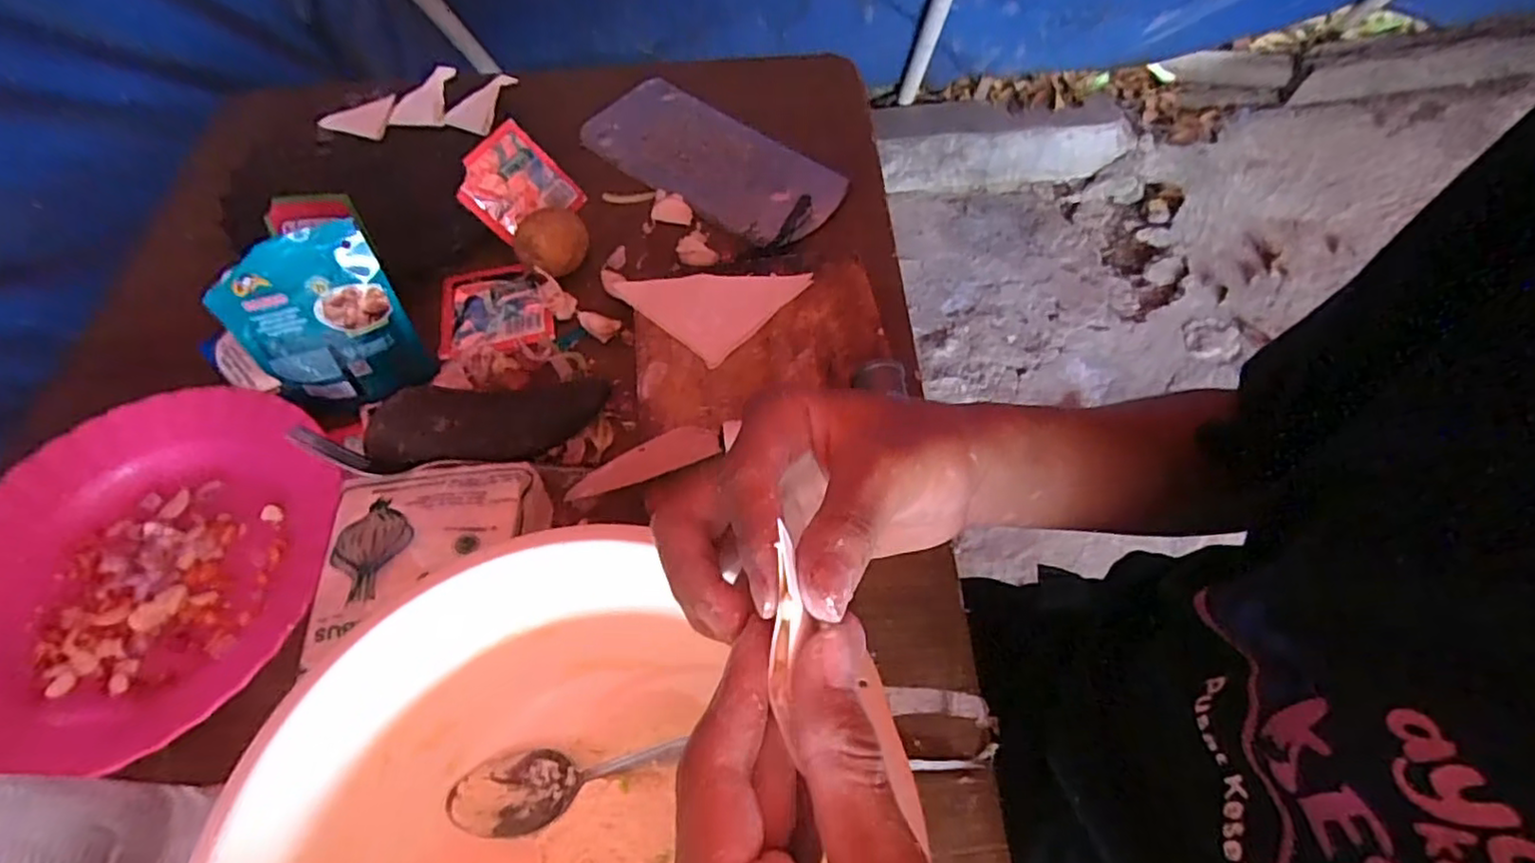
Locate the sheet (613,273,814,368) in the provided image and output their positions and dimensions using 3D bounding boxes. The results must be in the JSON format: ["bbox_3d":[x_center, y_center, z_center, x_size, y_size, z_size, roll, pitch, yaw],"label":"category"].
[{"bbox_3d":[-0.035,-0.099,0.462,0.095,0.010,0.095,40,68,22],"label":"sheet"}]

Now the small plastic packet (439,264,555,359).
[{"bbox_3d":[-0.197,-0.090,0.478,0.076,0.009,0.080,-16,60,-8],"label":"small plastic packet"}]

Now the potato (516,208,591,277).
[{"bbox_3d":[-0.155,-0.137,0.482,0.052,0.040,0.051,-22,61,-11],"label":"potato"}]

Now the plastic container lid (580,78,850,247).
[{"bbox_3d":[-0.045,-0.227,0.552,0.235,0.011,0.105,37,67,23],"label":"plastic container lid"}]

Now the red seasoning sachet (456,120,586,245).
[{"bbox_3d":[-0.190,-0.186,0.507,0.075,0.008,0.075,43,59,-23],"label":"red seasoning sachet"}]

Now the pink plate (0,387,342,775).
[{"bbox_3d":[-0.346,0.074,0.369,0.208,0.031,0.210,-1,59,1],"label":"pink plate"}]

